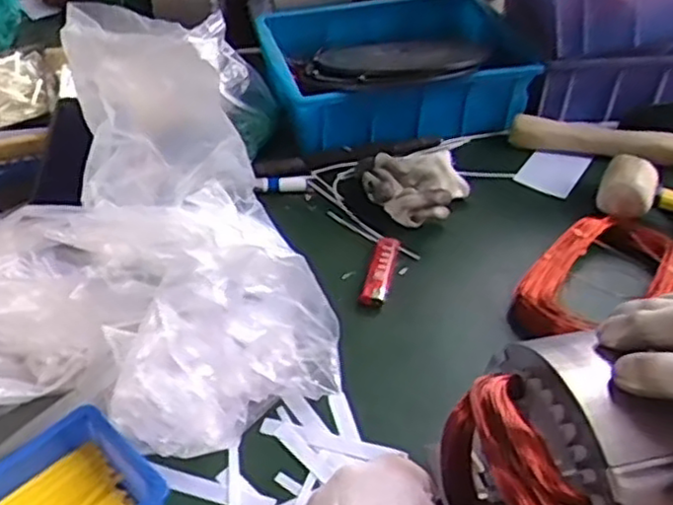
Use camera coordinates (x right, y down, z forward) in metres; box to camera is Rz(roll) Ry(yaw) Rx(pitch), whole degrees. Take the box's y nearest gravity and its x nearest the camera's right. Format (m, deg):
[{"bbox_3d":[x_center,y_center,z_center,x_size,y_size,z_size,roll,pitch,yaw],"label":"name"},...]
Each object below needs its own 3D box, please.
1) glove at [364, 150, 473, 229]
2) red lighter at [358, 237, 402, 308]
[{"bbox_3d":[0.083,-0.078,0.738,0.099,0.035,0.110,24,47,22],"label":"glove"},{"bbox_3d":[0.041,0.014,0.658,0.022,0.017,0.085,11,44,10],"label":"red lighter"}]

